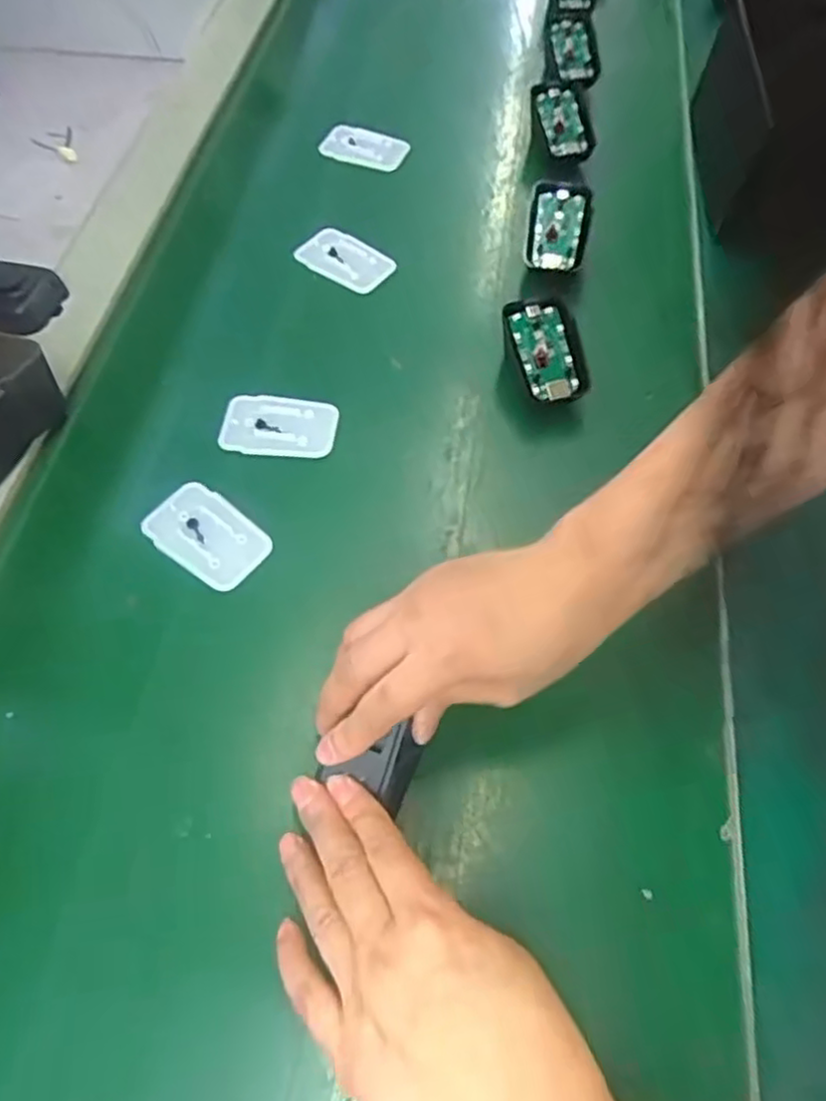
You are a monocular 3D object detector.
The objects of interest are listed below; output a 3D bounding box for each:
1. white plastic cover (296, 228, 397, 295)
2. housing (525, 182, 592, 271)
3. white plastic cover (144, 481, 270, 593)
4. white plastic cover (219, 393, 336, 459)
[{"bbox_3d":[-0.050,-0.215,0.520,0.068,0.008,0.042,31,70,9],"label":"white plastic cover"},{"bbox_3d":[0.104,-0.232,0.507,0.042,0.008,0.073,8,80,8],"label":"housing"},{"bbox_3d":[-0.117,-0.009,0.400,0.068,0.009,0.045,34,67,17],"label":"white plastic cover"},{"bbox_3d":[-0.083,-0.077,0.437,0.071,0.007,0.041,5,61,3],"label":"white plastic cover"}]

